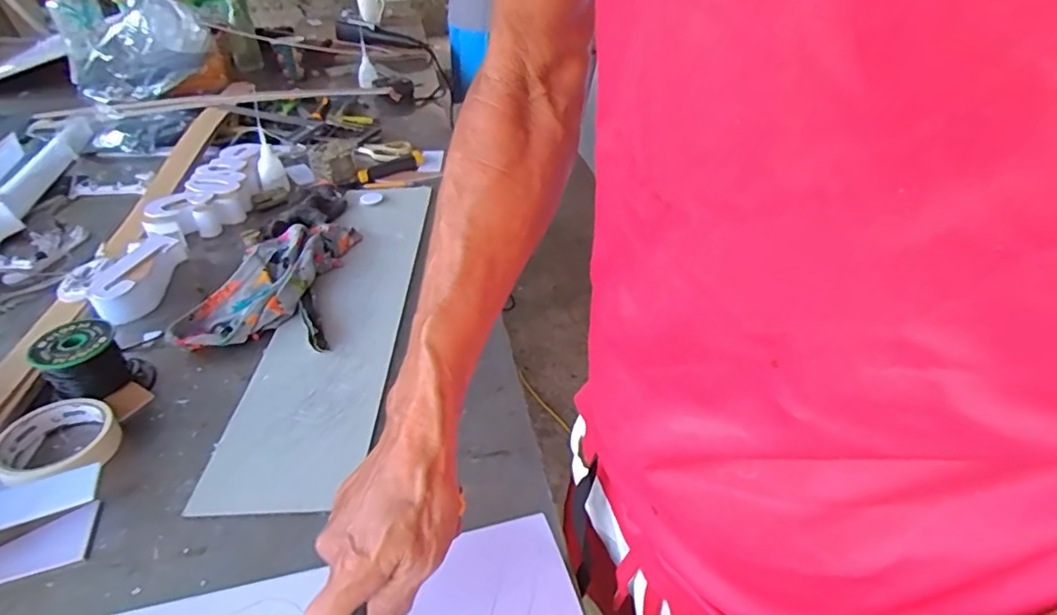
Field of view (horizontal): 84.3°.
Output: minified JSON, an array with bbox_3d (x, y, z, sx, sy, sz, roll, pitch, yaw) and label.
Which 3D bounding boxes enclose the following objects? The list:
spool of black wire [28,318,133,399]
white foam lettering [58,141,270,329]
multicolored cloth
[{"bbox_3d":[-0.429,0.054,0.564,0.062,0.060,0.059,-27,45,-31],"label":"spool of black wire"},{"bbox_3d":[-0.488,-0.136,0.831,0.124,0.039,0.454,2,37,2],"label":"white foam lettering"},{"bbox_3d":[-0.308,-0.041,0.711,0.103,0.040,0.268,8,37,10],"label":"multicolored cloth"}]

